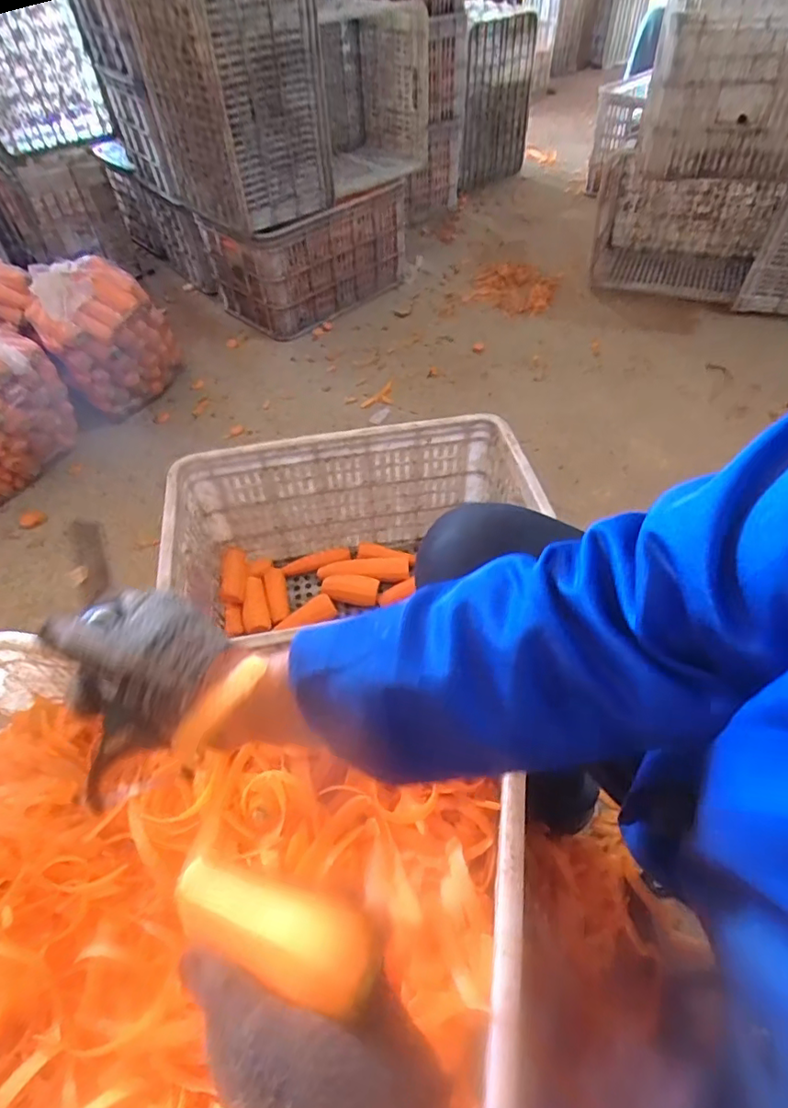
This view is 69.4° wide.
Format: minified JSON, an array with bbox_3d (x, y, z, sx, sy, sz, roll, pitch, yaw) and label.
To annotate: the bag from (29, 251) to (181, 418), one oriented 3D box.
[{"bbox_3d":[-0.681,-0.529,1.402,0.244,0.336,0.215,-9,51,-5],"label":"bag"}]

